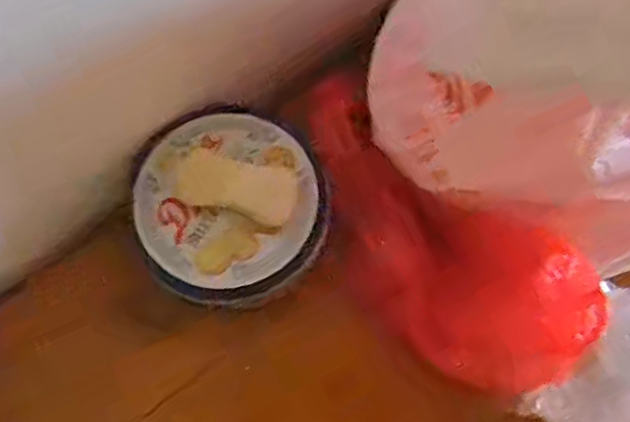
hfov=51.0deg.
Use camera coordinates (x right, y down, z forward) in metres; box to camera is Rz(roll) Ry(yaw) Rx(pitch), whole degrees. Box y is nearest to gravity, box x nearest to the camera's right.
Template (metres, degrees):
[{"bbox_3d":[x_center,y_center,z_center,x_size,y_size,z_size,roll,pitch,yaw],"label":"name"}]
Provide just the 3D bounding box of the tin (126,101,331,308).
[{"bbox_3d":[-0.069,-0.011,0.499,0.138,0.039,0.163,-30,74,-7],"label":"tin"}]

